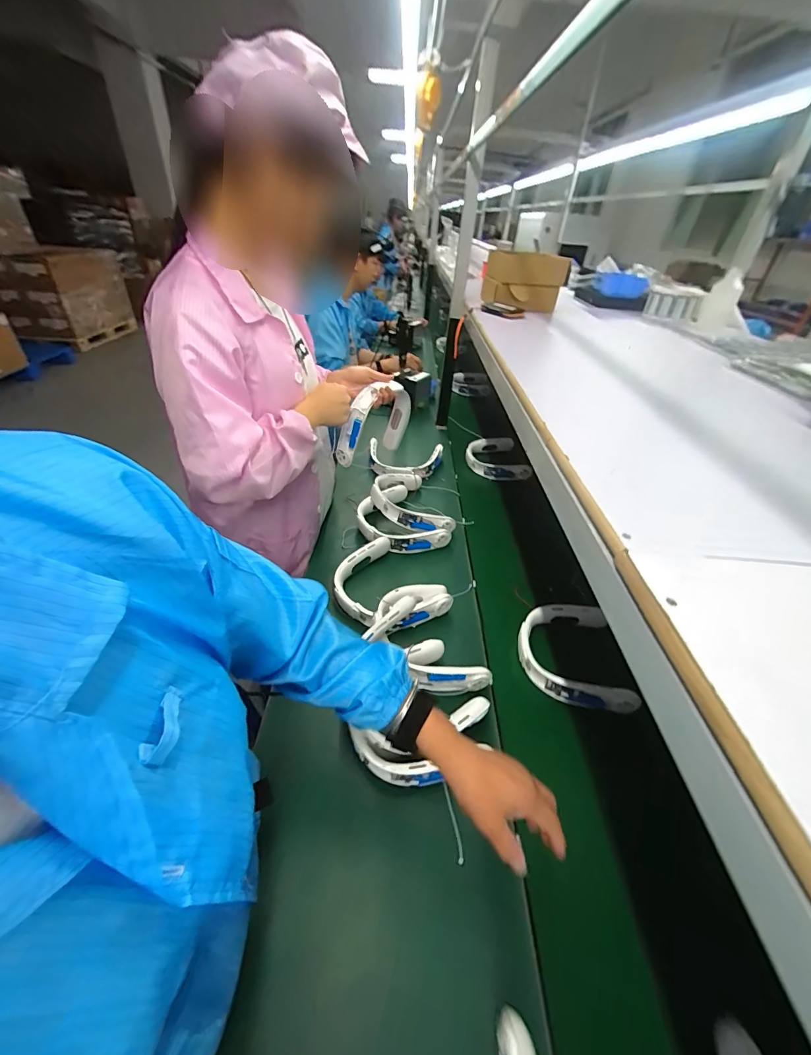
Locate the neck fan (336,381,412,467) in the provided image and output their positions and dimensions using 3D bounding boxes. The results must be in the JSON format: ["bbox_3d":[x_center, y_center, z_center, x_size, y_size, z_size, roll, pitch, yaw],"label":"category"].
[{"bbox_3d":[-0.076,-0.256,0.982,0.216,0.180,0.065,-28,47,-34],"label":"neck fan"}]

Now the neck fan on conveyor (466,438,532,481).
[{"bbox_3d":[0.307,-0.237,1.397,0.182,0.055,0.255,-2,38,-7],"label":"neck fan on conveyor"}]

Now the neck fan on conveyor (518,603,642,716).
[{"bbox_3d":[0.315,0.247,0.777,0.187,0.054,0.219,6,37,3],"label":"neck fan on conveyor"}]

